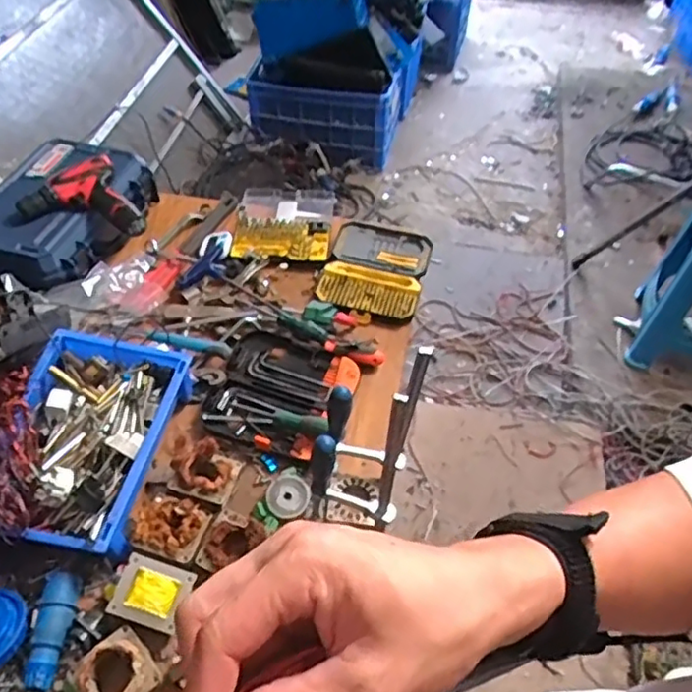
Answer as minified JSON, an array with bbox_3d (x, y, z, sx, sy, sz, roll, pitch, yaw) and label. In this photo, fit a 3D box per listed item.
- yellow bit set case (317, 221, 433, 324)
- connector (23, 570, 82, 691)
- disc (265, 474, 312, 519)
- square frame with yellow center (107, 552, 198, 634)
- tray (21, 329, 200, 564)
[{"bbox_3d":[0.056,-0.144,1.192,0.185,0.030,0.250,11,51,10],"label":"yellow bit set case"},{"bbox_3d":[-0.351,0.342,0.760,0.045,0.040,0.132,0,50,0],"label":"connector"},{"bbox_3d":[-0.083,0.214,0.896,0.060,0.011,0.067,-7,50,-6],"label":"disc"},{"bbox_3d":[-0.237,0.298,0.768,0.085,0.029,0.072,12,51,10],"label":"square frame with yellow center"},{"bbox_3d":[-0.359,0.129,0.886,0.202,0.079,0.316,5,50,5],"label":"tray"}]

